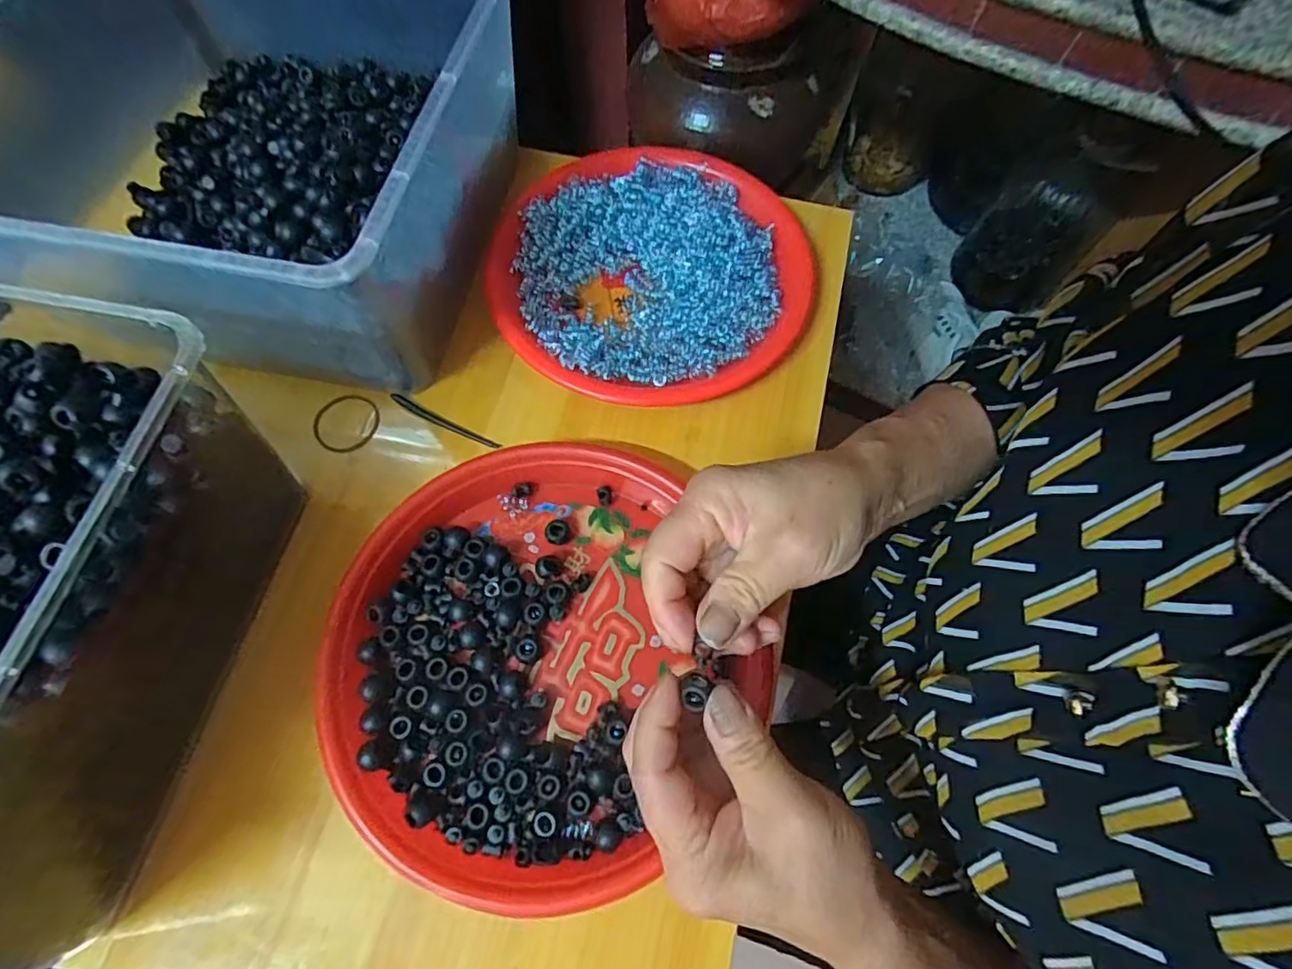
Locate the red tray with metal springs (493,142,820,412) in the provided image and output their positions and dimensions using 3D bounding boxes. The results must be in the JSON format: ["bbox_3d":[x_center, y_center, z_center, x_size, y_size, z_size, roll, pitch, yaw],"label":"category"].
[{"bbox_3d":[0.006,-0.155,0.429,0.224,0.031,0.220,5,68,2],"label":"red tray with metal springs"}]

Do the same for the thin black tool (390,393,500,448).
[{"bbox_3d":[-0.136,-0.042,0.396,0.081,0.010,0.007,25,70,10],"label":"thin black tool"}]

